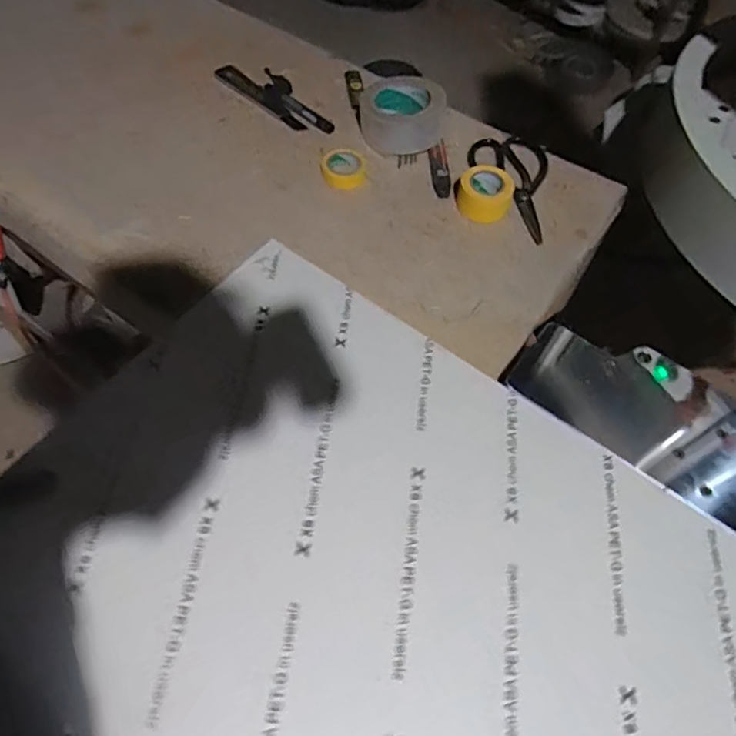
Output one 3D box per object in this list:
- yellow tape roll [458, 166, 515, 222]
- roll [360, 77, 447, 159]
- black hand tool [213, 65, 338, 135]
[{"bbox_3d":[0.148,-0.217,0.711,0.064,0.035,0.063,2,60,-3],"label":"yellow tape roll"},{"bbox_3d":[0.047,-0.342,0.777,0.109,0.047,0.113,2,60,-3],"label":"roll"},{"bbox_3d":[-0.126,-0.392,0.819,0.206,0.022,0.065,35,63,11],"label":"black hand tool"}]

